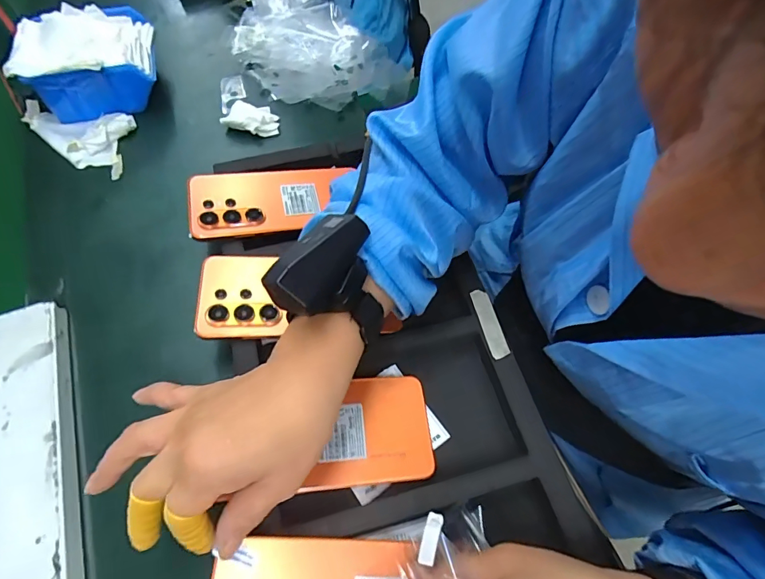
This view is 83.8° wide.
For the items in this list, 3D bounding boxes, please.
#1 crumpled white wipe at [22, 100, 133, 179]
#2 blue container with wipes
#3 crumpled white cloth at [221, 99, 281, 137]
[{"bbox_3d":[-0.356,-0.183,0.499,0.147,0.023,0.077,17,63,11],"label":"crumpled white wipe"},{"bbox_3d":[-0.344,-0.271,0.516,0.138,0.086,0.128,-13,62,-5],"label":"blue container with wipes"},{"bbox_3d":[-0.156,-0.205,0.513,0.061,0.023,0.040,6,62,5],"label":"crumpled white cloth"}]

